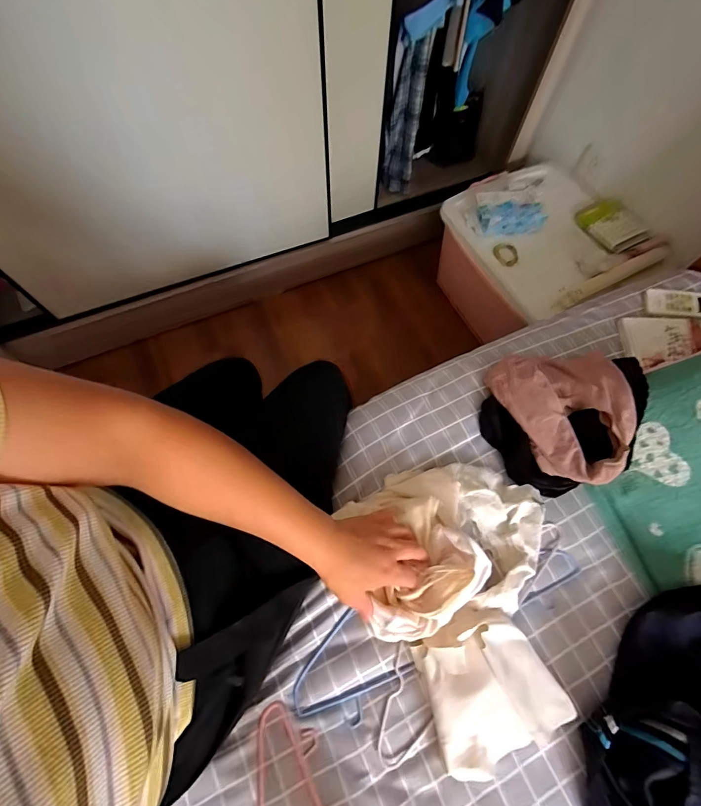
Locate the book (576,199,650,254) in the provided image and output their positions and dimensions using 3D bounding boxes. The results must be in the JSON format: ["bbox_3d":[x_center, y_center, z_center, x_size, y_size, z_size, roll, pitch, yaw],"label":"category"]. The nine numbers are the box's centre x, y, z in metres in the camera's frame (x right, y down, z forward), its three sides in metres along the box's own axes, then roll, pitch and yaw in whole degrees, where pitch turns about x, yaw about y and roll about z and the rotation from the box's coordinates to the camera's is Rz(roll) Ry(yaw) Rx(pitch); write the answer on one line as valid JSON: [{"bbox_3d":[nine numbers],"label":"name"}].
[{"bbox_3d":[0.707,-0.482,1.036,0.116,0.024,0.174,-21,71,-10],"label":"book"}]

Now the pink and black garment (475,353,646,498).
[{"bbox_3d":[0.341,0.020,0.614,0.235,0.073,0.239,9,67,4],"label":"pink and black garment"}]

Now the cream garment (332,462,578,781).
[{"bbox_3d":[0.162,0.250,0.500,0.288,0.105,0.352,-16,68,-6],"label":"cream garment"}]

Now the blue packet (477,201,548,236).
[{"bbox_3d":[0.441,-0.508,1.056,0.169,0.063,0.083,-12,70,-7],"label":"blue packet"}]

